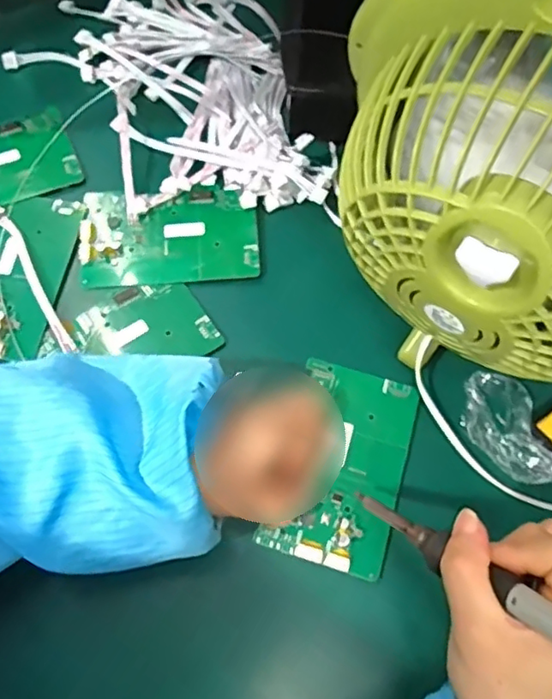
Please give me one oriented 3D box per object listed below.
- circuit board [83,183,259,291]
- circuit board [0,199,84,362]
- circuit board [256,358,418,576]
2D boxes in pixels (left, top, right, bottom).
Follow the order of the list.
[{"bbox_3d":[-0.080,-0.087,0.441,0.131,0.005,0.078,-4,69,-4],"label":"circuit board"},{"bbox_3d":[-0.193,-0.056,0.425,0.079,0.008,0.130,14,69,3],"label":"circuit board"},{"bbox_3d":[0.046,0.076,0.390,0.080,0.007,0.130,17,69,4],"label":"circuit board"}]

